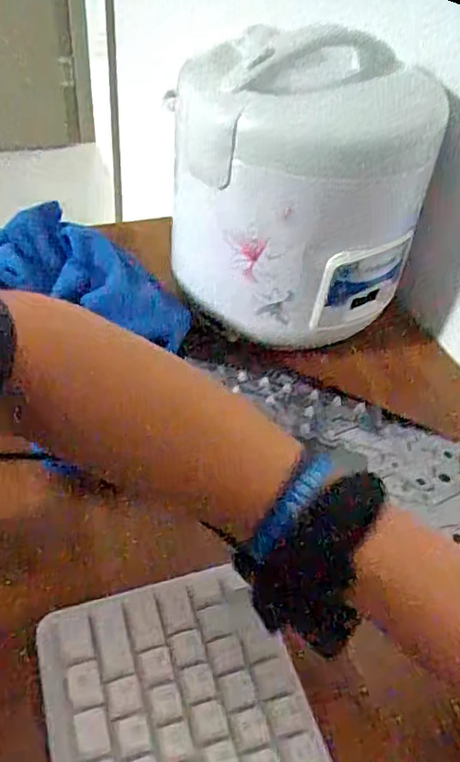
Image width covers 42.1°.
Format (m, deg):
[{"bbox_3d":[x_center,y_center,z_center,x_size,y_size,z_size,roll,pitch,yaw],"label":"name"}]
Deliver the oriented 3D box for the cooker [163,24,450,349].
[{"bbox_3d":[0.055,-0.151,0.495,0.193,0.220,0.176,19,45,13],"label":"cooker"}]

